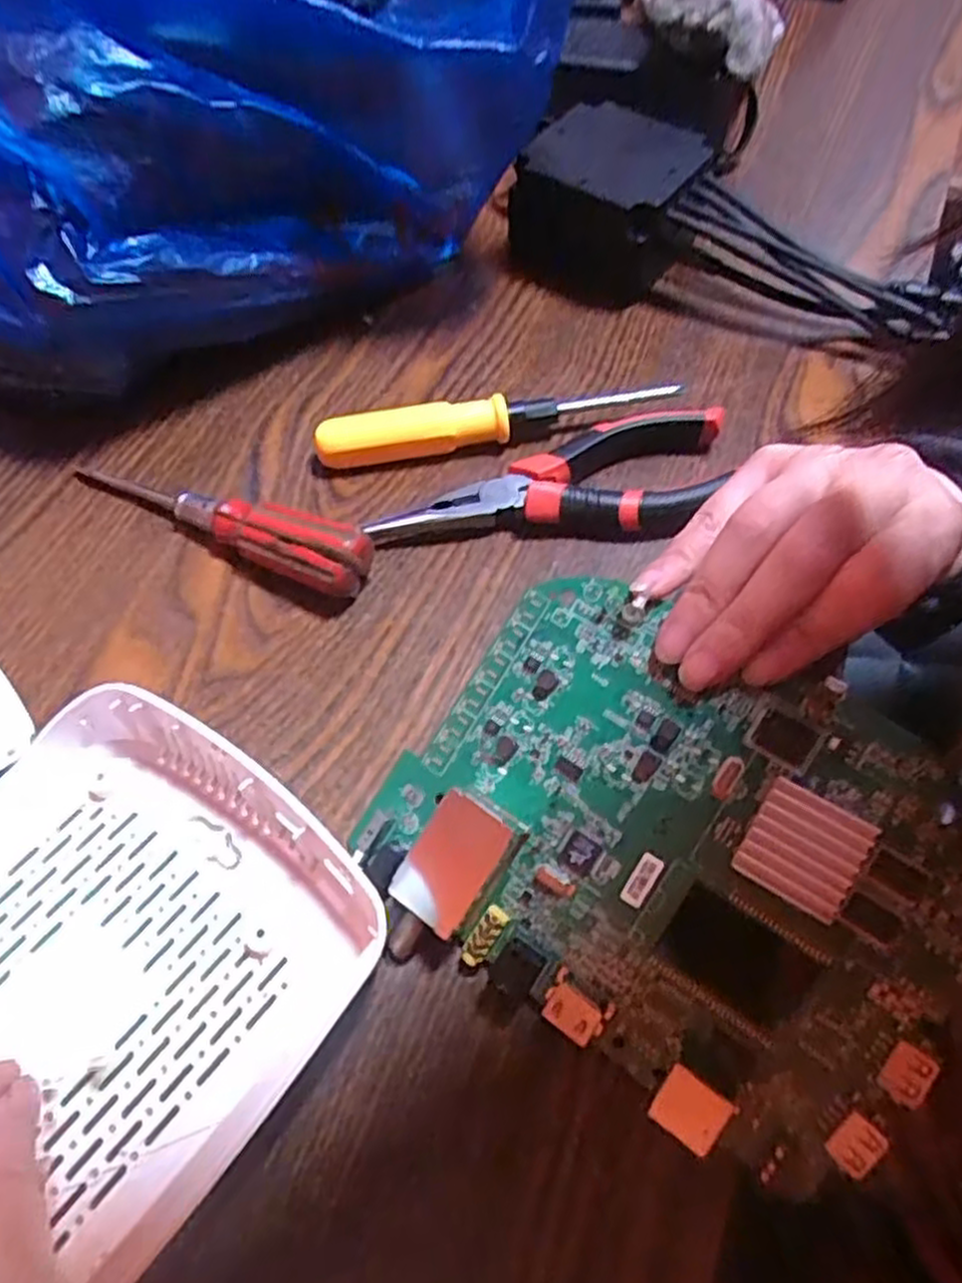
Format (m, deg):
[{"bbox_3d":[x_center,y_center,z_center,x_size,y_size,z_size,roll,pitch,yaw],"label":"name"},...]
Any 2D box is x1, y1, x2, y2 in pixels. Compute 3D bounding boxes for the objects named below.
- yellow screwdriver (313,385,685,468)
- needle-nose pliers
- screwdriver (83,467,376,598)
[{"bbox_3d":[0.008,-0.096,0.338,0.154,0.020,0.015,-11,59,-7],"label":"yellow screwdriver"},{"bbox_3d":[0.029,-0.065,0.321,0.145,0.019,0.050,-5,58,-4],"label":"needle-nose pliers"},{"bbox_3d":[-0.104,-0.049,0.310,0.135,0.025,0.024,21,60,12],"label":"screwdriver"}]

